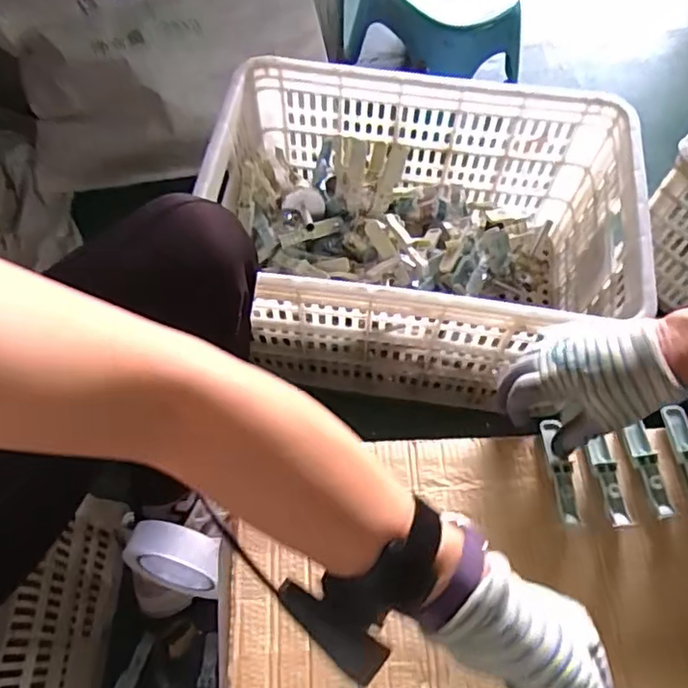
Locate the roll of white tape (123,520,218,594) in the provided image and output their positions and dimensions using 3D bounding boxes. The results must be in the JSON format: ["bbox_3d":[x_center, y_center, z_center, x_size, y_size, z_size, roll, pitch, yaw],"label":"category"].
[{"bbox_3d":[-0.169,0.215,0.616,0.102,0.086,0.050,13,64,7],"label":"roll of white tape"}]

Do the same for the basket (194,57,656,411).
[{"bbox_3d":[0.090,-0.140,0.840,0.524,0.265,0.343,9,63,4],"label":"basket"}]

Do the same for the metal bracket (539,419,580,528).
[{"bbox_3d":[0.195,0.118,0.549,0.017,0.014,0.091,-3,63,-1],"label":"metal bracket"}]

